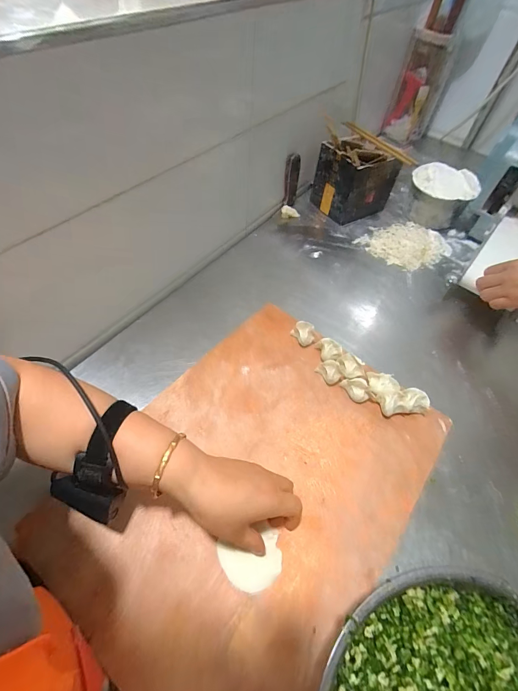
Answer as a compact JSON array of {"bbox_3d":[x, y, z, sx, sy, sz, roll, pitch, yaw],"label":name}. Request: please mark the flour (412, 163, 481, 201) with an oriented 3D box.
[{"bbox_3d":[0.440,-0.384,0.756,0.143,0.030,0.140,34,58,17],"label":"flour"}]

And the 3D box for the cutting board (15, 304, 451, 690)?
[{"bbox_3d":[-0.004,0.170,0.422,0.348,0.016,0.454,35,59,18],"label":"cutting board"}]

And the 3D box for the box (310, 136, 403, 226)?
[{"bbox_3d":[0.225,-0.392,0.754,0.151,0.157,0.122,-23,60,-20],"label":"box"}]

